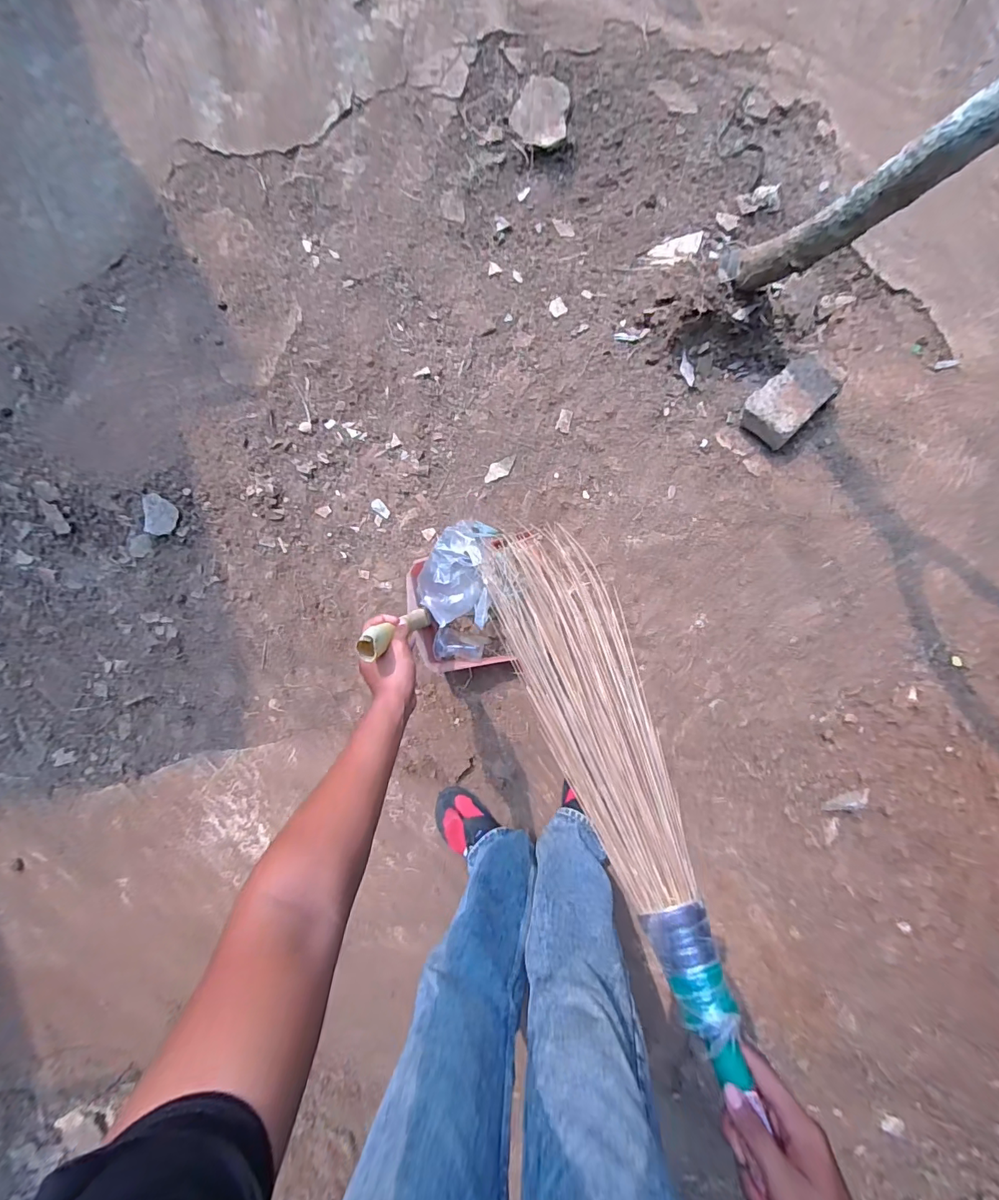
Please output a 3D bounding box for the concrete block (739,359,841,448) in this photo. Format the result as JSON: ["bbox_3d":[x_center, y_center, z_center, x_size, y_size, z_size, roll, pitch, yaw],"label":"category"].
[{"bbox_3d":[0.628,-0.433,1.007,0.195,0.077,0.126,-41,90,-1],"label":"concrete block"}]

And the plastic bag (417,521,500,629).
[{"bbox_3d":[-0.073,-0.050,0.852,0.131,0.097,0.184,14,90,1],"label":"plastic bag"}]

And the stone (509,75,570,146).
[{"bbox_3d":[0.094,-1.117,1.067,0.123,0.034,0.132,9,85,-2],"label":"stone"}]

